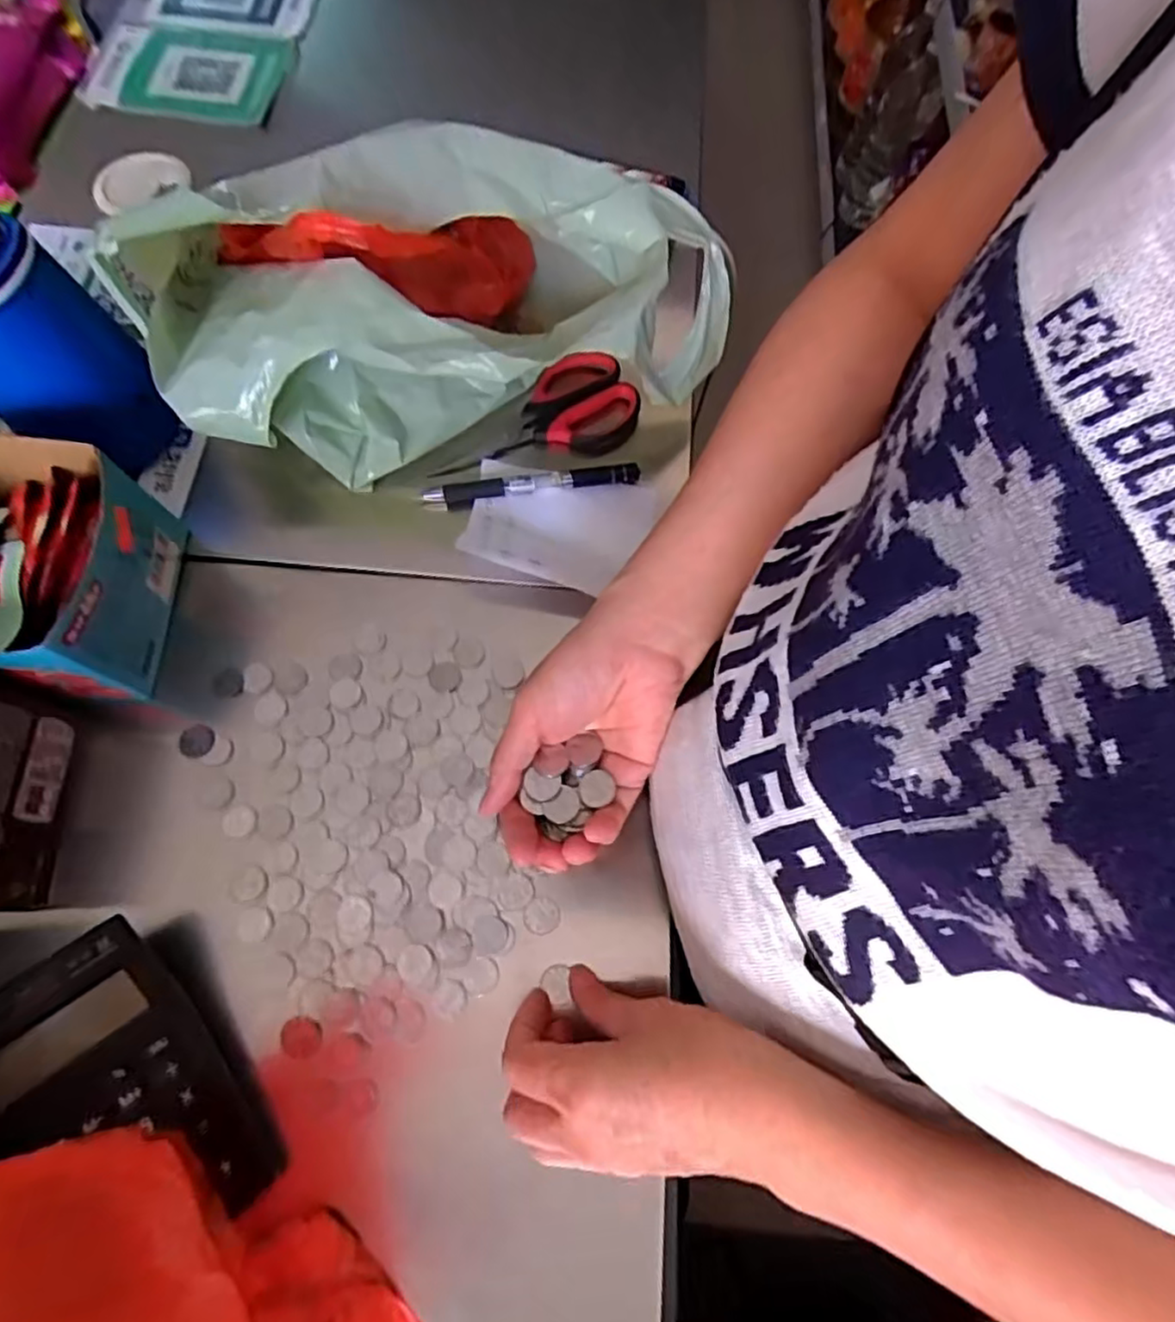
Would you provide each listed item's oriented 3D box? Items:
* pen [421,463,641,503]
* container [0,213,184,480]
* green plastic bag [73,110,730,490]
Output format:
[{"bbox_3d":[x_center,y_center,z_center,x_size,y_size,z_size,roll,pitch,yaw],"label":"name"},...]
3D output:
[{"bbox_3d":[-0.034,-0.110,0.416,0.132,0.013,0.009,-6,70,-5],"label":"pen"},{"bbox_3d":[-0.297,-0.166,0.372,0.080,0.109,0.078,1,70,-2],"label":"container"},{"bbox_3d":[-0.087,-0.211,0.398,0.335,0.120,0.169,-2,70,-3],"label":"green plastic bag"}]

